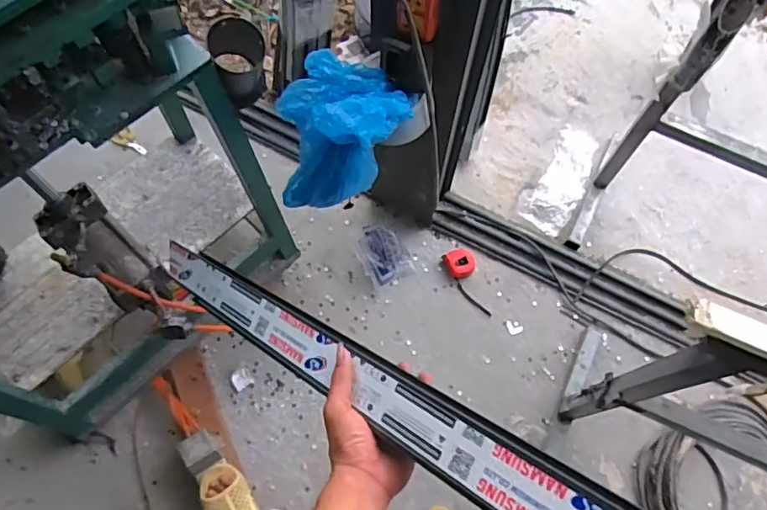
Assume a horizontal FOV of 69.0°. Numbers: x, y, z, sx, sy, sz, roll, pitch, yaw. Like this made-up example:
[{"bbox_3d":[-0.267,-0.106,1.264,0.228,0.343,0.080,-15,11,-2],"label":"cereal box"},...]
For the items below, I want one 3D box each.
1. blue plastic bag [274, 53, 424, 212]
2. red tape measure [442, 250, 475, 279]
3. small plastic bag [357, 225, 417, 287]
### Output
[{"bbox_3d":[-0.078,-0.226,0.949,0.235,0.242,0.234,18,70,5],"label":"blue plastic bag"},{"bbox_3d":[0.212,0.024,1.548,0.074,0.052,0.077,-25,71,-9],"label":"red tape measure"},{"bbox_3d":[-0.002,-0.002,1.515,0.126,0.070,0.150,-28,71,-10],"label":"small plastic bag"}]

